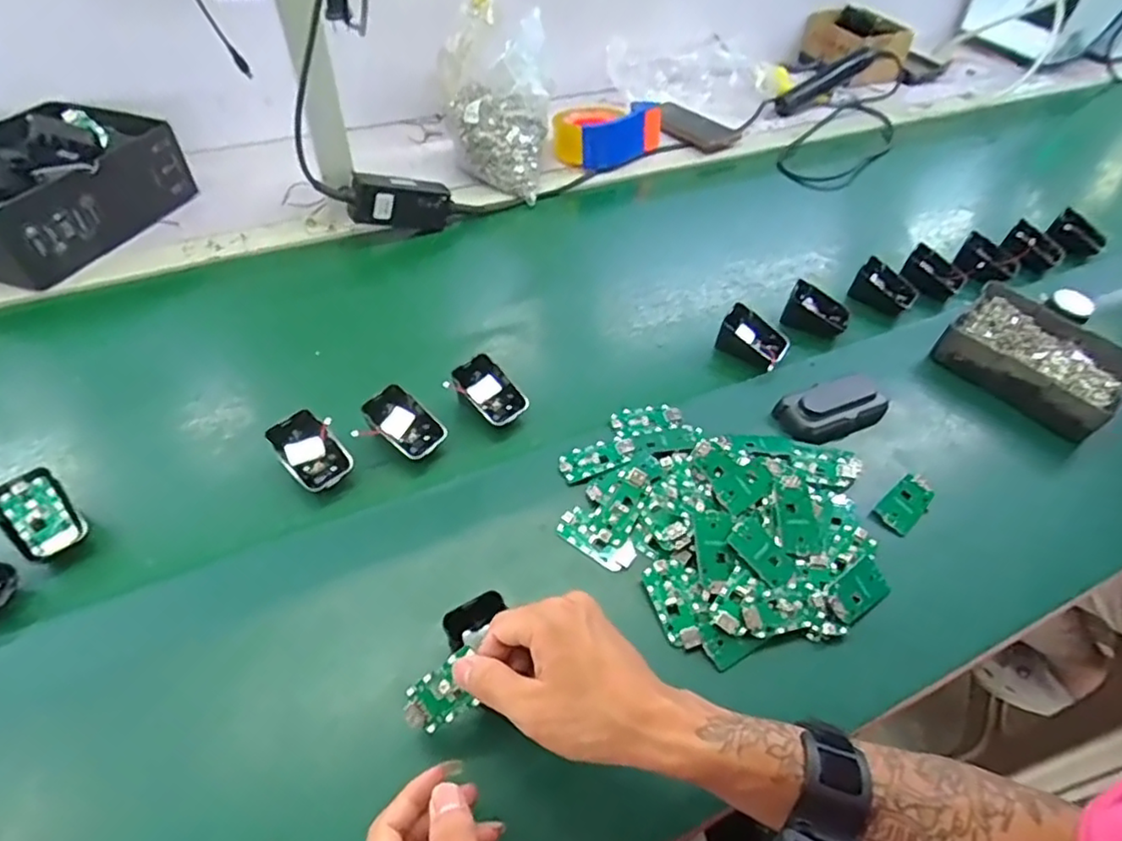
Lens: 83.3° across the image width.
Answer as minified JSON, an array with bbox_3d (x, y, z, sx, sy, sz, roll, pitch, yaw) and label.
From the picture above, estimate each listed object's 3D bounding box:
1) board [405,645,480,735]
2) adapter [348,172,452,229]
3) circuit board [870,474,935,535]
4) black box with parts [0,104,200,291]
[{"bbox_3d":[-0.070,0.164,0.379,0.060,0.004,0.030,-40,79,15],"label":"board"},{"bbox_3d":[-0.183,-0.255,0.742,0.127,0.057,0.030,-5,46,-39],"label":"adapter"},{"bbox_3d":[0.296,0.070,0.538,0.060,0.009,0.032,-35,73,-20],"label":"circuit board"},{"bbox_3d":[-0.581,-0.271,0.720,0.182,0.094,0.257,18,49,11],"label":"black box with parts"}]

